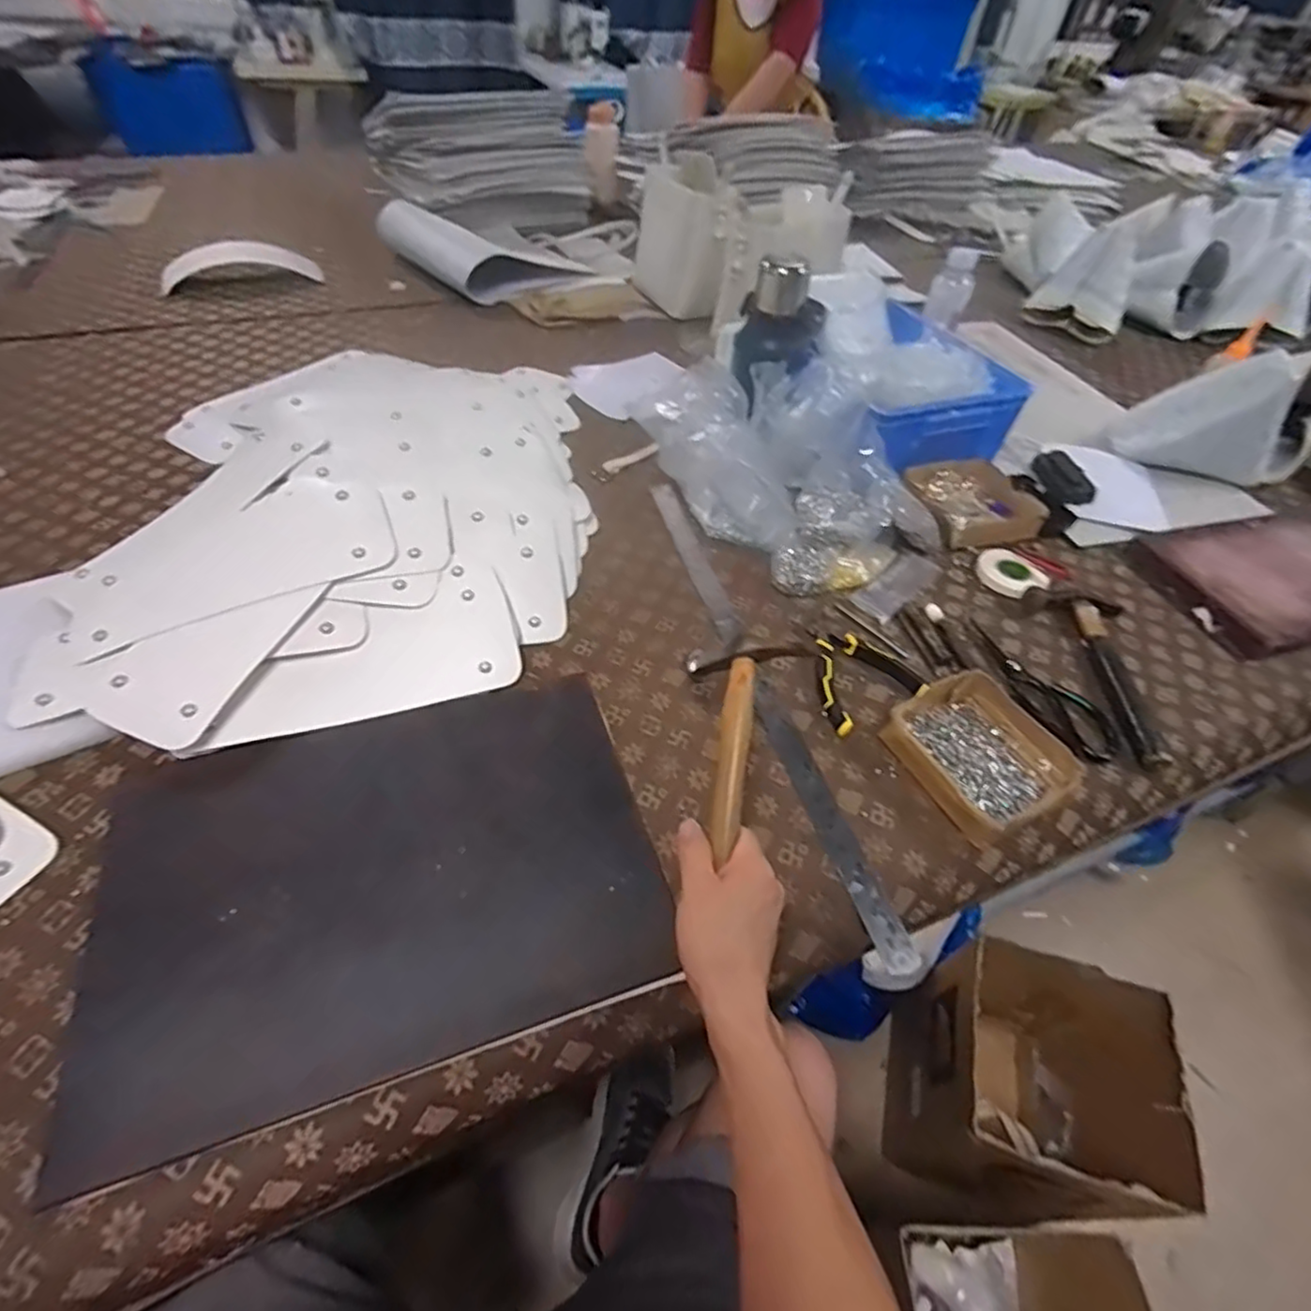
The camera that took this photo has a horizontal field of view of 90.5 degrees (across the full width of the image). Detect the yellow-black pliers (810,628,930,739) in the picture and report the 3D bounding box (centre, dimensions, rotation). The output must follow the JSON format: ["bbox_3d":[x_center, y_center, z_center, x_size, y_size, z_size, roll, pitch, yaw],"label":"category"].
[{"bbox_3d":[0.219,0.028,0.660,0.111,0.023,0.123,5,49,0],"label":"yellow-black pliers"}]

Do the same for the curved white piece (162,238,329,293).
[{"bbox_3d":[-0.813,-0.775,1.277,0.271,0.030,0.157,-16,52,-18],"label":"curved white piece"}]

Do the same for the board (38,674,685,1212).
[{"bbox_3d":[-0.207,0.164,0.510,0.395,0.015,0.291,-13,51,-15],"label":"board"}]

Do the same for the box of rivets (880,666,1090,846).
[{"bbox_3d":[0.308,0.086,0.606,0.147,0.037,0.139,-19,53,-20],"label":"box of rivets"}]

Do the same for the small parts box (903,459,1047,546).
[{"bbox_3d":[0.421,-0.209,0.864,0.137,0.035,0.143,-7,50,-11],"label":"small parts box"}]

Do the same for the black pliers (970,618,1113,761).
[{"bbox_3d":[0.398,0.029,0.682,0.063,0.008,0.191,-16,52,-18],"label":"black pliers"}]

